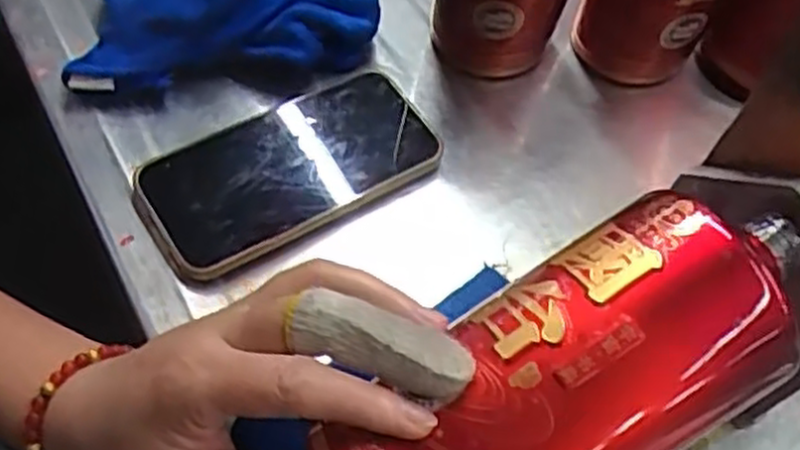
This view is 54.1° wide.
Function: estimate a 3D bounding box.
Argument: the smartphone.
[{"bbox_3d":[-0.059,-0.032,0.425,0.158,0.017,0.080,-29,68,-22],"label":"smartphone"}]

